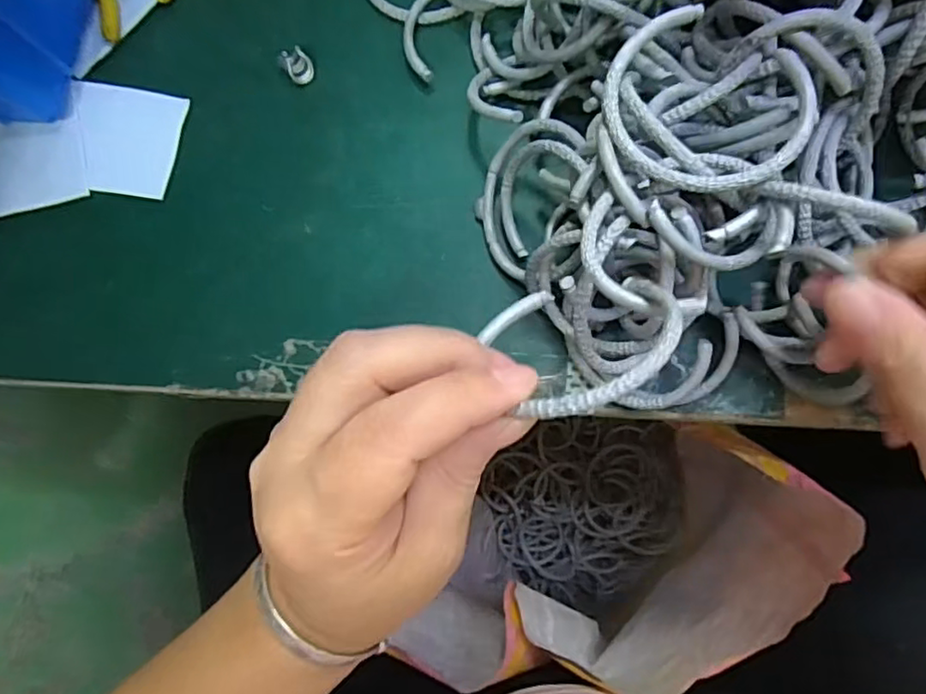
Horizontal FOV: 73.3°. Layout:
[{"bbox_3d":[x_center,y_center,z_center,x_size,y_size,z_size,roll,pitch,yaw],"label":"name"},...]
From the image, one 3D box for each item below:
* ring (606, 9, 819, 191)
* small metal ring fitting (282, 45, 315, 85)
[{"bbox_3d":[0.076,-0.079,0.196,0.060,0.011,0.062,-1,81,6],"label":"ring"},{"bbox_3d":[-0.077,-0.132,0.293,0.011,0.015,0.012,-1,81,6],"label":"small metal ring fitting"}]

